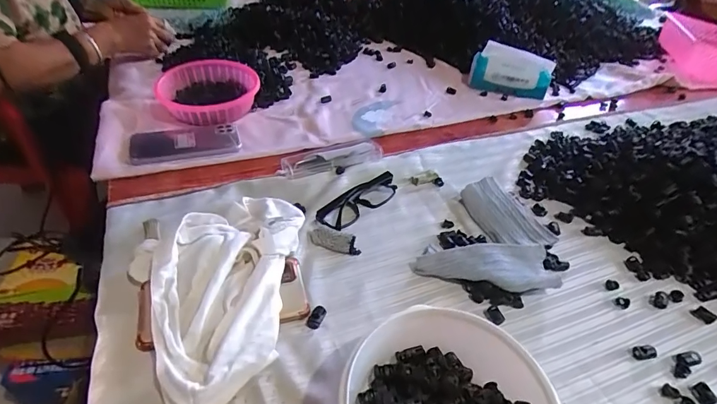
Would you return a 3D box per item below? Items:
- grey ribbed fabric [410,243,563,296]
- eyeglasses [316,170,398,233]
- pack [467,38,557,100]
[{"bbox_3d":[0.147,0.080,0.476,0.155,0.031,0.056,0,39,-4],"label":"grey ribbed fabric"},{"bbox_3d":[0.001,-0.002,0.575,0.038,0.021,0.132,33,47,31],"label":"eyeglasses"},{"bbox_3d":[0.321,-0.277,0.871,0.166,0.086,0.055,23,43,19],"label":"pack"}]

